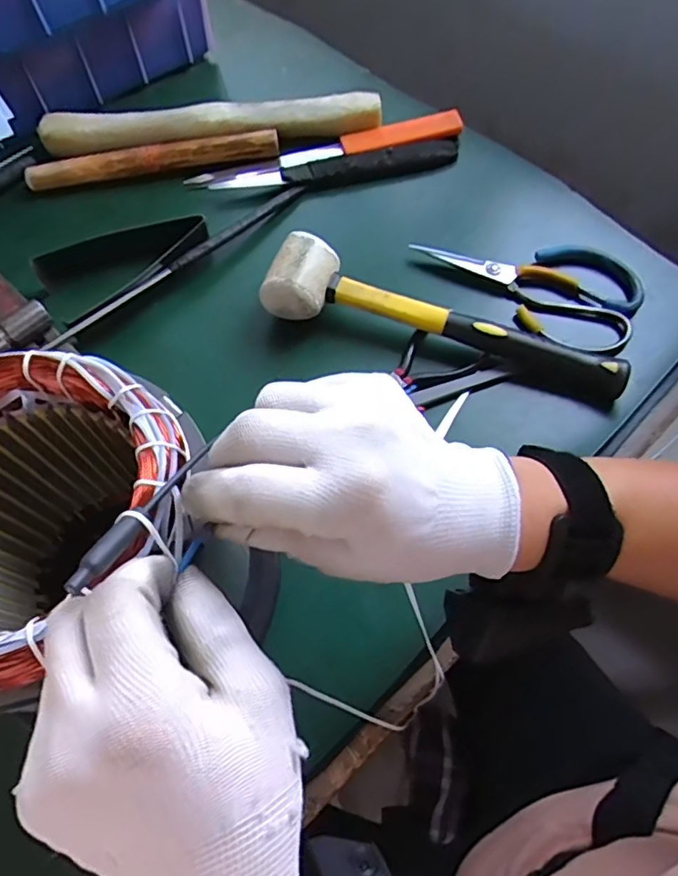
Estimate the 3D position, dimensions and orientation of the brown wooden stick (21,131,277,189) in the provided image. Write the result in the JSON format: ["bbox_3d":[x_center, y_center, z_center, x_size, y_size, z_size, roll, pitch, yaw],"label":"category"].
[{"bbox_3d":[-0.175,-0.263,0.537,0.238,0.024,0.020,-10,65,-4],"label":"brown wooden stick"}]

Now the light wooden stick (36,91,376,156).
[{"bbox_3d":[-0.121,-0.296,0.542,0.317,0.037,0.026,-4,65,-2],"label":"light wooden stick"}]

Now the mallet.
[{"bbox_3d":[0.081,-0.091,0.436,0.281,0.049,0.061,16,66,8],"label":"mallet"}]

